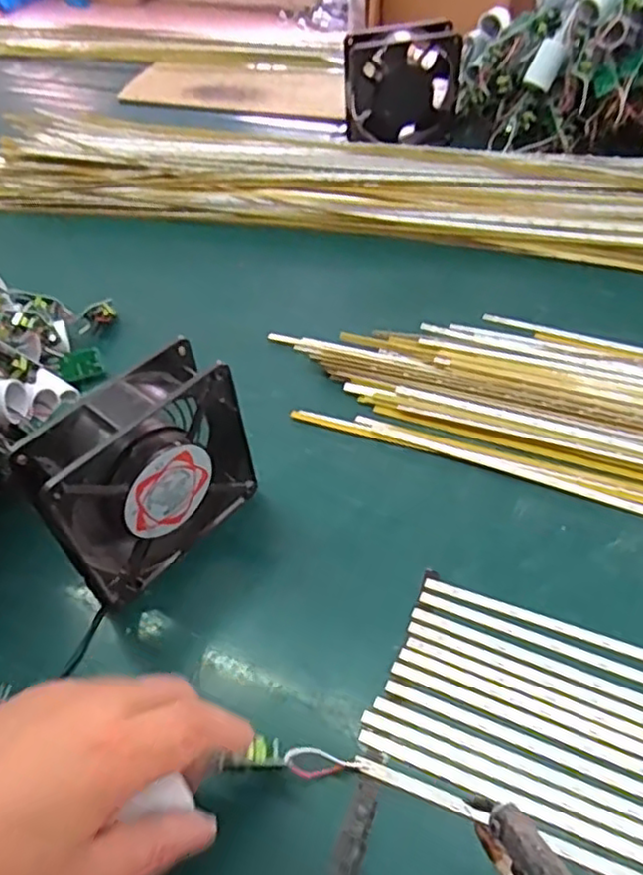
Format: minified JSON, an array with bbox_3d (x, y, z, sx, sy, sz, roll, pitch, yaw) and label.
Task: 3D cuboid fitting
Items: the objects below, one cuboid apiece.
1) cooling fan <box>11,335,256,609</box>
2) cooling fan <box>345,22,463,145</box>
[{"bbox_3d":[-0.101,0.022,0.385,0.038,0.120,0.120,32,58,30],"label":"cooling fan"},{"bbox_3d":[0.088,-0.384,0.730,0.127,0.113,0.036,-13,48,-6],"label":"cooling fan"}]

